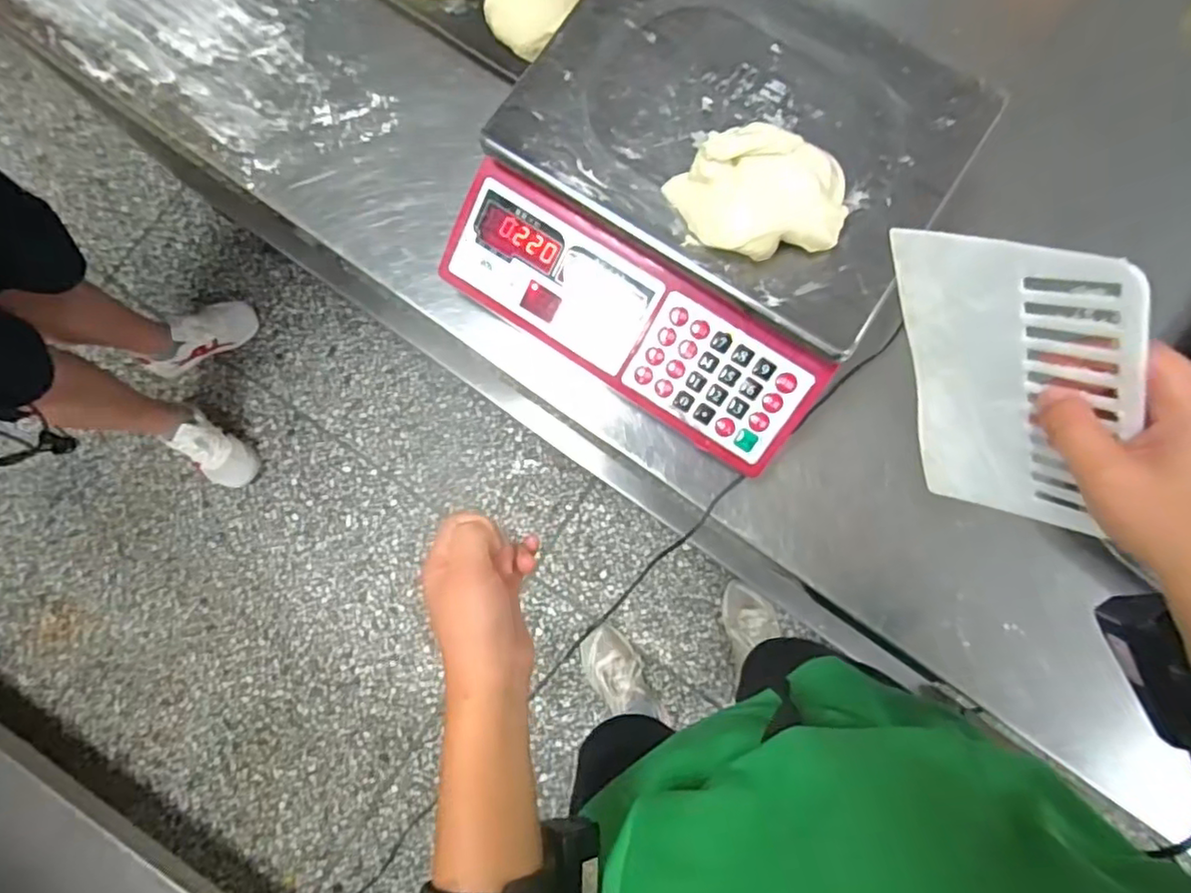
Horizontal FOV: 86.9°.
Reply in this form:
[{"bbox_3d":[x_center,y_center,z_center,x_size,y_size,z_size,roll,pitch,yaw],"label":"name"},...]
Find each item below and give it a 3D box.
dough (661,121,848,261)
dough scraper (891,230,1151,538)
[{"bbox_3d":[0.105,-0.162,0.402,0.108,0.036,0.079,29,83,6],"label":"dough"},{"bbox_3d":[0.211,-0.027,0.322,0.004,0.114,0.163,-30,119,-14],"label":"dough scraper"}]

